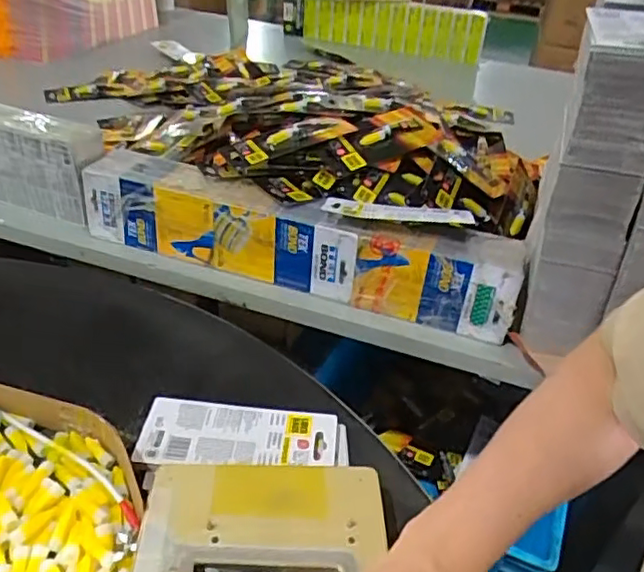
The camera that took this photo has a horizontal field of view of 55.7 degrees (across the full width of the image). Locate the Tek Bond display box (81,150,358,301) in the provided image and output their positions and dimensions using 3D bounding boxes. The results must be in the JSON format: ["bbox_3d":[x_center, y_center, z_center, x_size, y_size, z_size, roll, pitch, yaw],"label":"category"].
[{"bbox_3d":[-0.120,-0.074,0.719,0.338,0.098,0.068,15,36,13],"label":"Tek Bond display box"}]

